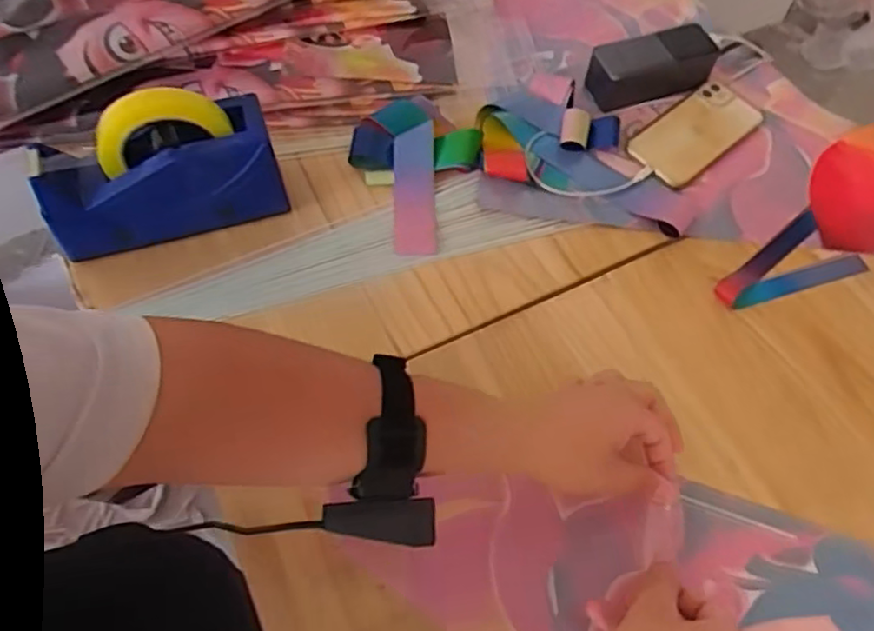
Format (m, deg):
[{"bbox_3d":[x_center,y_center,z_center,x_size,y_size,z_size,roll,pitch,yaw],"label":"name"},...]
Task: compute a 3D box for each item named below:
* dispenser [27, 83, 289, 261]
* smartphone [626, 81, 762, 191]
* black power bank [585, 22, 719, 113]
[{"bbox_3d":[-0.246,-0.127,0.587,0.202,0.131,0.060,-19,62,-12],"label":"dispenser"},{"bbox_3d":[0.277,-0.195,0.712,0.150,0.009,0.076,-37,75,-15],"label":"smartphone"},{"bbox_3d":[0.236,-0.270,0.735,0.137,0.057,0.056,-14,61,-9],"label":"black power bank"}]

